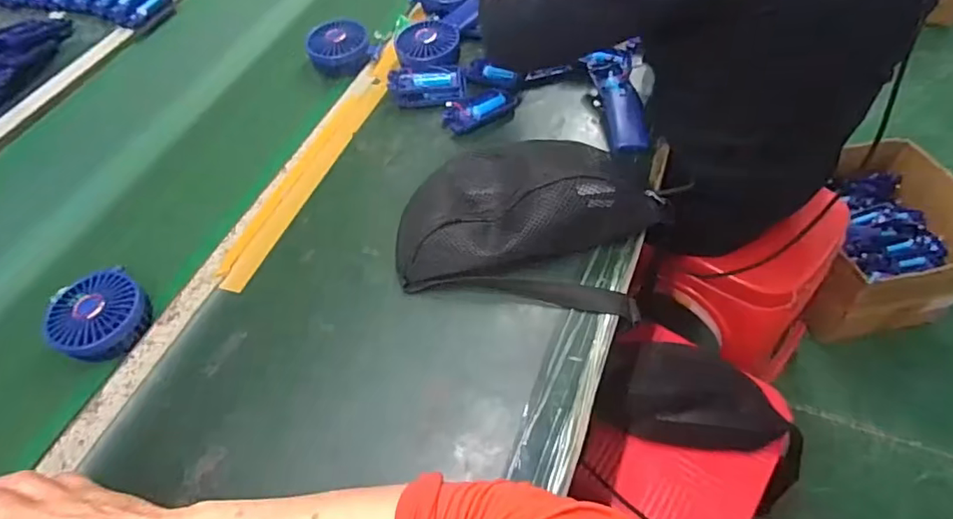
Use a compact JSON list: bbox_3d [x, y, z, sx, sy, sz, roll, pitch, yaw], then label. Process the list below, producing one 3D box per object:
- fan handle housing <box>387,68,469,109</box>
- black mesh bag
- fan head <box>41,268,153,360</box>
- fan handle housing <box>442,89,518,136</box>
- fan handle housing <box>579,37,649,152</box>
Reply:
[{"bbox_3d":[-0.064,-0.229,0.740,0.104,0.032,0.050,-6,55,1],"label":"fan handle housing"},{"bbox_3d":[0.053,-0.042,0.580,0.270,0.078,0.163,9,56,11],"label":"black mesh bag"},{"bbox_3d":[-0.387,0.055,0.569,0.095,0.045,0.087,34,64,25],"label":"fan head"},{"bbox_3d":[0.004,-0.193,0.717,0.099,0.018,0.052,-25,57,-12],"label":"fan handle housing"},{"bbox_3d":[0.182,-0.208,0.713,0.060,0.034,0.189,-2,55,3],"label":"fan handle housing"}]

